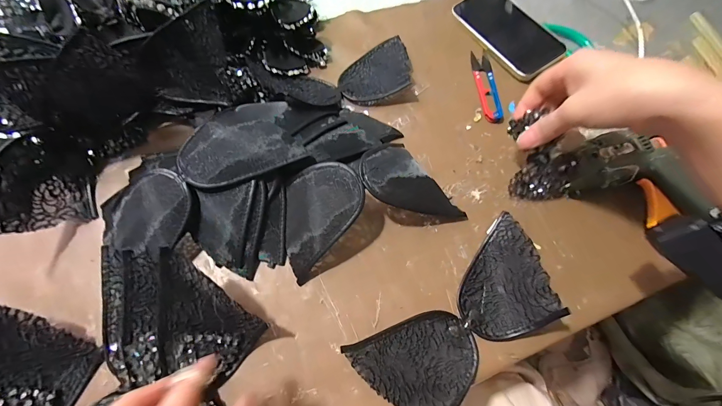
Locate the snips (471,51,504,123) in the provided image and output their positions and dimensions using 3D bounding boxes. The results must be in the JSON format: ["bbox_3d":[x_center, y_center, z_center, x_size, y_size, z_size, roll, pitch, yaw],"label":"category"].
[{"bbox_3d":[0.161,-0.152,0.405,0.025,0.006,0.114,-1,67,-3],"label":"snips"}]

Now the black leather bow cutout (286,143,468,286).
[{"bbox_3d":[0.005,-0.007,0.316,0.182,0.049,0.104,-21,70,-11],"label":"black leather bow cutout"}]

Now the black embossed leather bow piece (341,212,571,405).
[{"bbox_3d":[0.093,0.104,0.278,0.196,0.041,0.089,-34,73,-15],"label":"black embossed leather bow piece"}]

